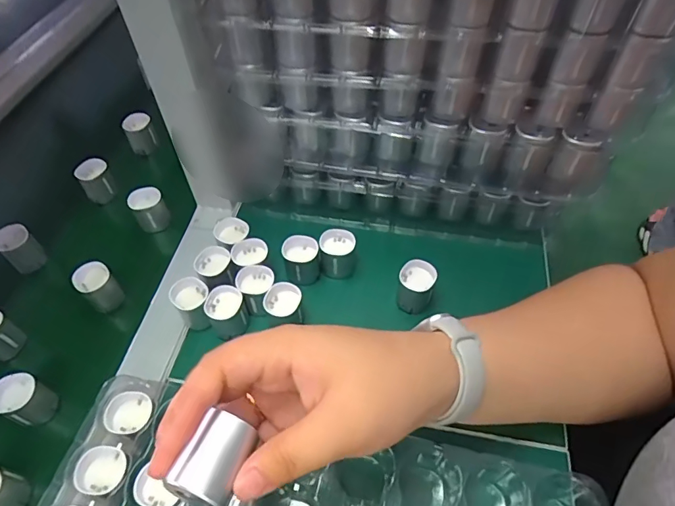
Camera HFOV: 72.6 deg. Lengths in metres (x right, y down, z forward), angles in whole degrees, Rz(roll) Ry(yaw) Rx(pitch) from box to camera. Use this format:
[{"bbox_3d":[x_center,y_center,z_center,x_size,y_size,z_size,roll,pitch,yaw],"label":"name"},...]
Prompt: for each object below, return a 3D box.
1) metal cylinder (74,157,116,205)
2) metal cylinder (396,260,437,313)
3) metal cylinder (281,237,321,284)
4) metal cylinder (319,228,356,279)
[{"bbox_3d":[-0.252,-0.076,0.482,0.030,0.037,0.030,0,54,0],"label":"metal cylinder"},{"bbox_3d":[0.064,0.032,0.385,0.029,0.039,0.036,19,56,13],"label":"metal cylinder"},{"bbox_3d":[-0.031,0.008,0.405,0.030,0.036,0.033,0,54,0],"label":"metal cylinder"},{"bbox_3d":[0.000,0.000,0.408,0.031,0.032,0.029,6,54,5],"label":"metal cylinder"}]

